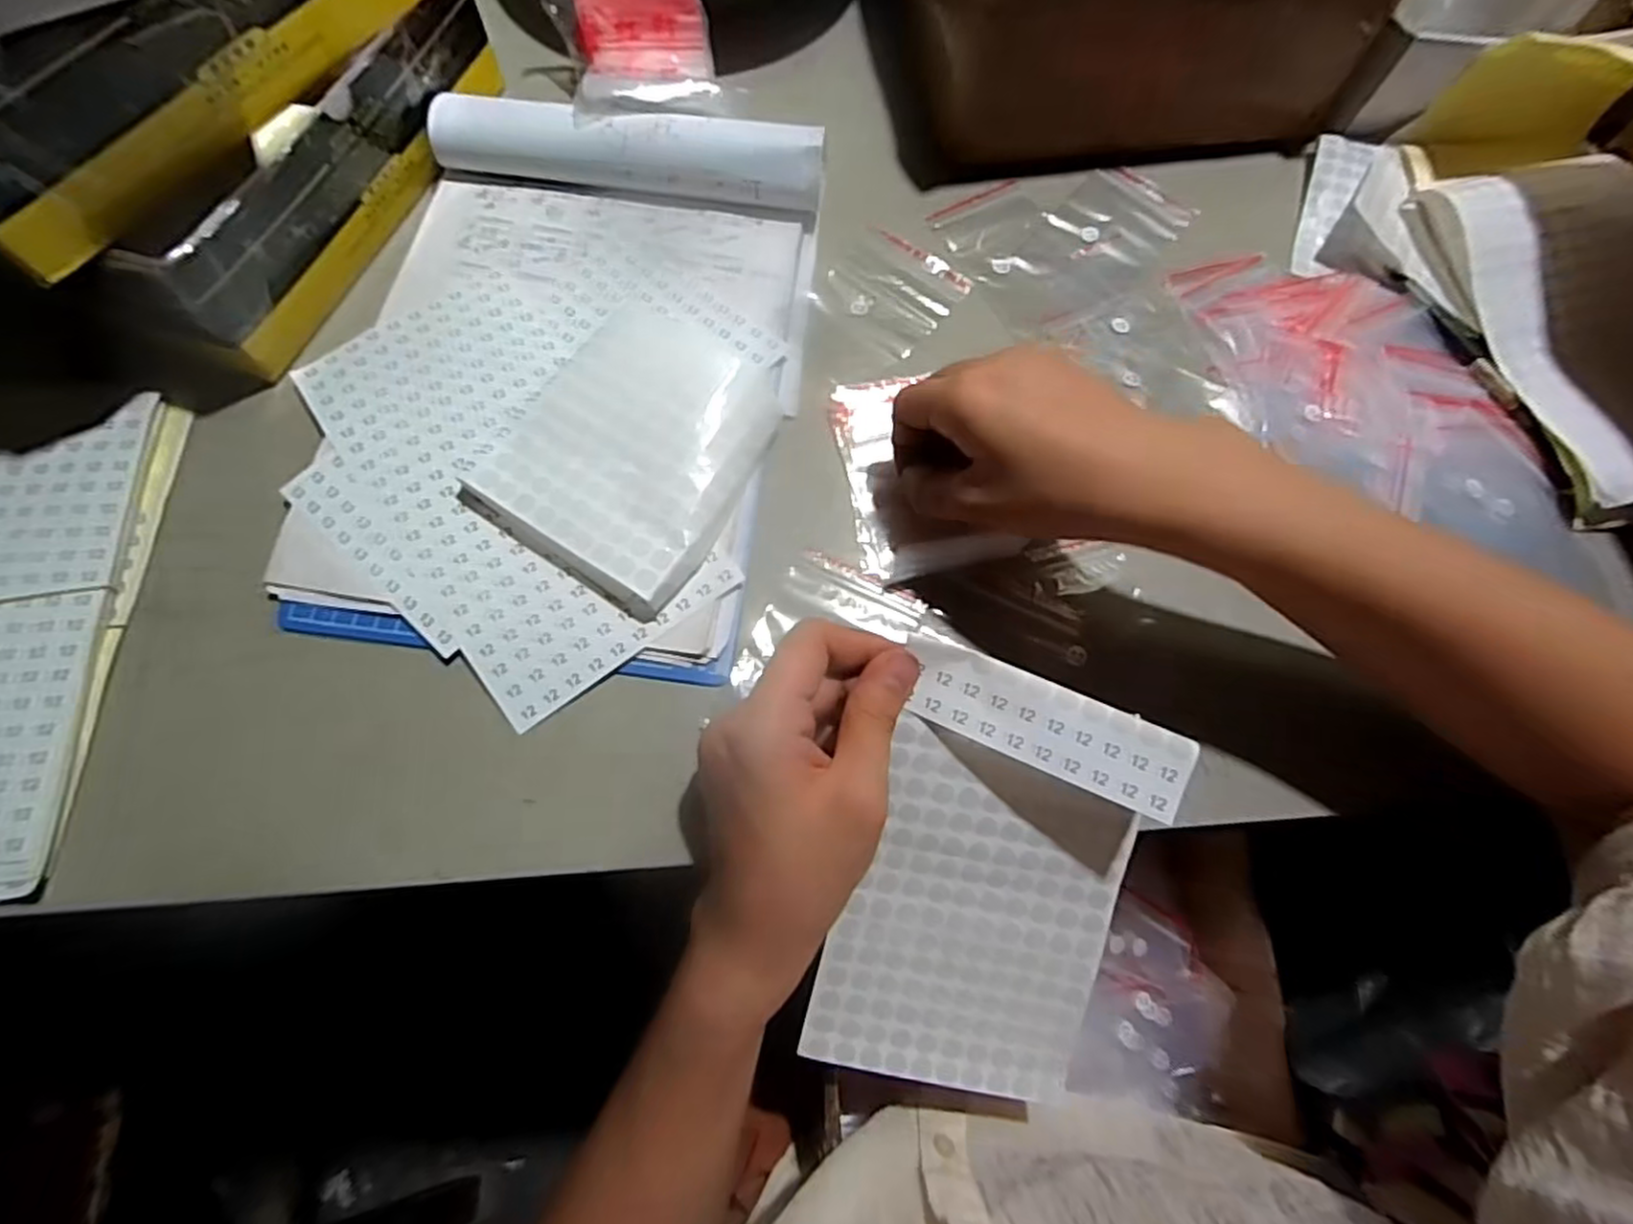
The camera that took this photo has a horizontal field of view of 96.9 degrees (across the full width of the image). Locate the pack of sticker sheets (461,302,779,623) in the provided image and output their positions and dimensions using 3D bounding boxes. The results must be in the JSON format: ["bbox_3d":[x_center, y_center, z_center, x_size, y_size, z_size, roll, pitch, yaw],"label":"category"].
[{"bbox_3d":[-0.086,-0.088,0.356,0.117,0.023,0.149,29,72,8],"label":"pack of sticker sheets"}]

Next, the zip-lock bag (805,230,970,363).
[{"bbox_3d":[0.042,-0.186,0.423,0.071,0.005,0.076,35,73,10],"label":"zip-lock bag"}]

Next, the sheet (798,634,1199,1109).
[{"bbox_3d":[0.075,0.119,0.312,0.117,0.028,0.191,13,102,-4],"label":"sheet"}]

